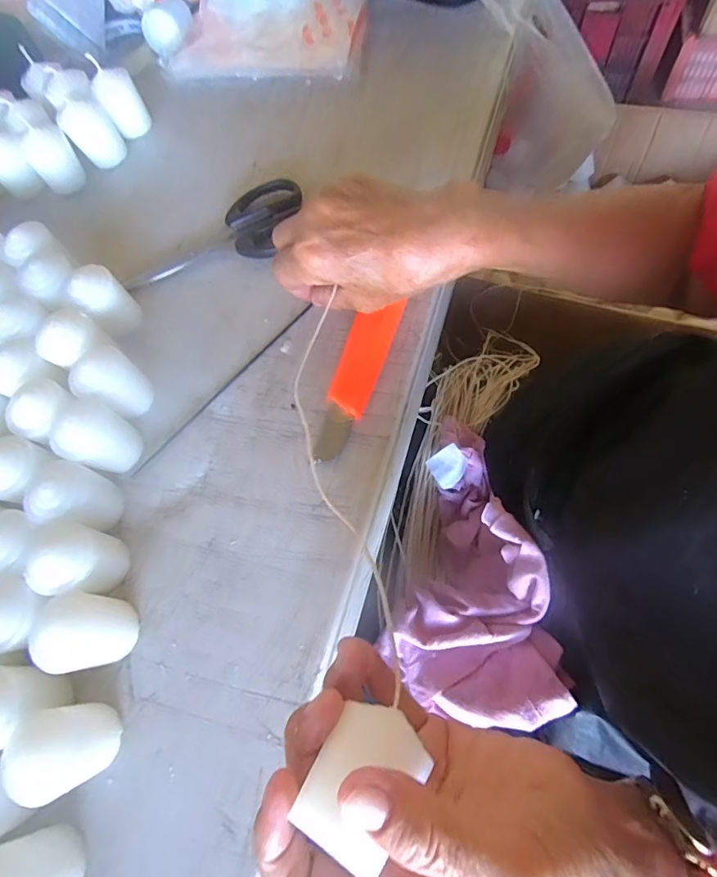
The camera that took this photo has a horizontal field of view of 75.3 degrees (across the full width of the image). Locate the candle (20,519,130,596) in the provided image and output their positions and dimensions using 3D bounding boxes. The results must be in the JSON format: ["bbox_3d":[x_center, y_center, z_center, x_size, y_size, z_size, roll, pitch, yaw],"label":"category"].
[{"bbox_3d":[-0.152,0.068,0.262,0.035,0.046,0.036,-1,70,2],"label":"candle"}]

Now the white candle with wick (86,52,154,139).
[{"bbox_3d":[-0.210,-0.300,0.408,0.034,0.046,0.033,-22,67,0],"label":"white candle with wick"}]

